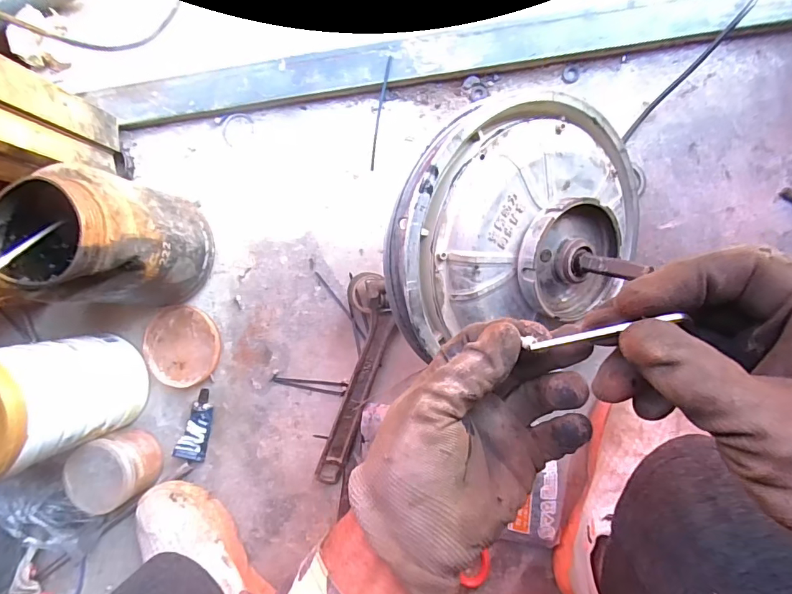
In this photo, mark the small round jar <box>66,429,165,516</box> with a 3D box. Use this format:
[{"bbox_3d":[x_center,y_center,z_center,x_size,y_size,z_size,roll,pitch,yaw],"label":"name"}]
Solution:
[{"bbox_3d":[-0.342,0.210,0.532,0.074,0.067,0.080,0,92,8],"label":"small round jar"}]

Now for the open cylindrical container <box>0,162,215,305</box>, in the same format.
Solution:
[{"bbox_3d":[-0.302,-0.059,0.468,0.141,0.172,0.132,3,92,7],"label":"open cylindrical container"}]

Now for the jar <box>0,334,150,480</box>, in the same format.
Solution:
[{"bbox_3d":[-0.389,0.113,0.479,0.116,0.178,0.119,0,92,8],"label":"jar"}]

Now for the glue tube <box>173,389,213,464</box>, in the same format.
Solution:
[{"bbox_3d":[-0.251,0.161,0.548,0.033,0.019,0.093,14,93,7],"label":"glue tube"}]

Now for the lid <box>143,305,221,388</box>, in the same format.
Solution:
[{"bbox_3d":[-0.269,0.062,0.548,0.100,0.016,0.098,0,92,8],"label":"lid"}]

